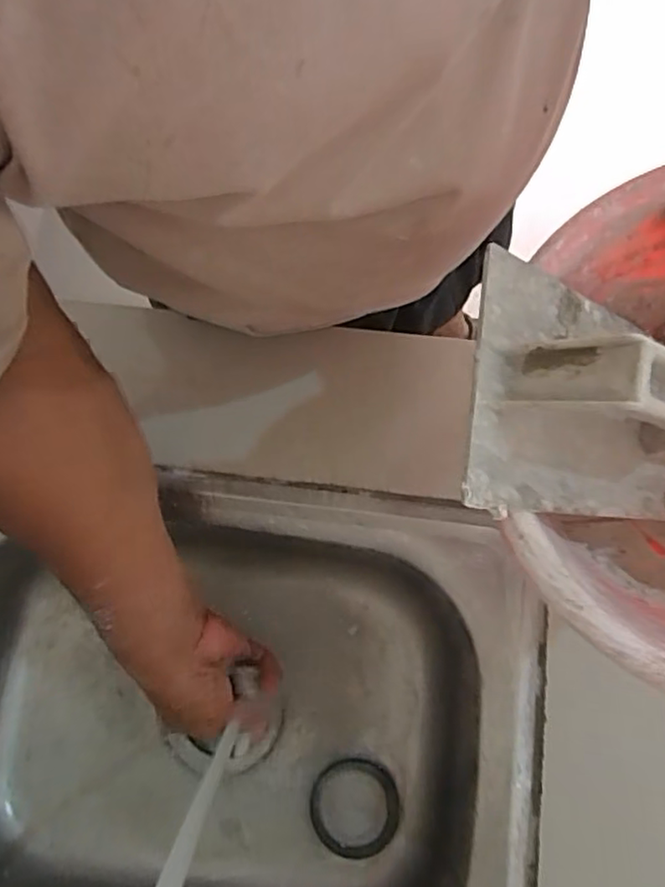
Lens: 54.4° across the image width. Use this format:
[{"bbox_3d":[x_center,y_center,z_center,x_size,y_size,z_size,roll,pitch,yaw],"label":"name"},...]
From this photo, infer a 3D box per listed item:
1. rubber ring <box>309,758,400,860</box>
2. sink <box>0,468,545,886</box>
[{"bbox_3d":[0.019,0.317,0.564,0.076,0.004,0.075,-4,66,3],"label":"rubber ring"},{"bbox_3d":[-0.097,0.230,0.530,0.490,0.146,0.391,6,79,3],"label":"sink"}]

